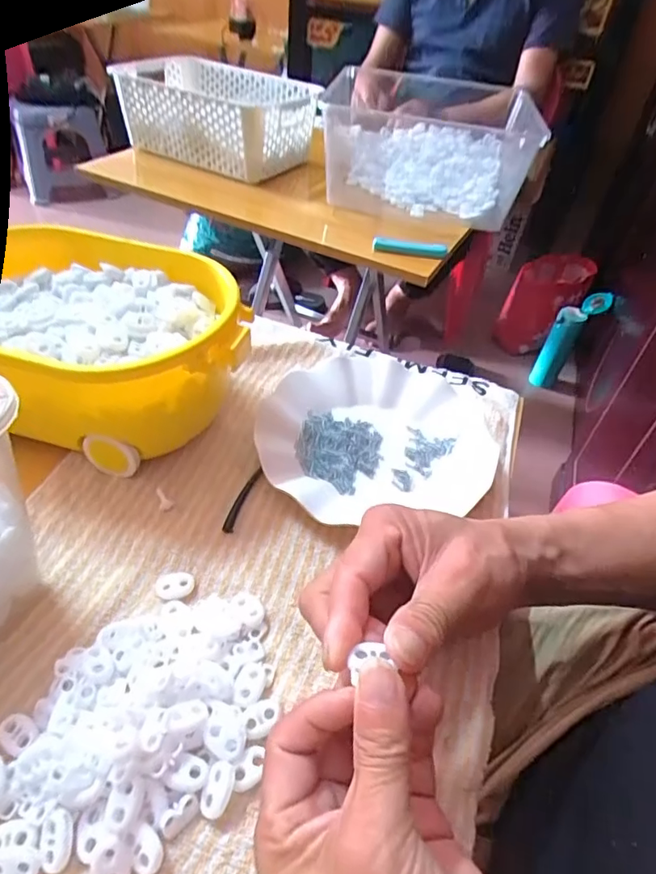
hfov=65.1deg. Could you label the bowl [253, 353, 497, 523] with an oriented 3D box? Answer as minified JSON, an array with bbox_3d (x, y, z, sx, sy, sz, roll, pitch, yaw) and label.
[{"bbox_3d":[0.041,-0.011,0.422,0.188,0.024,0.175,3,45,-3],"label":"bowl"}]

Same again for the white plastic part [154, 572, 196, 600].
[{"bbox_3d":[-0.094,0.090,0.315,0.023,0.004,0.017,-7,46,-12],"label":"white plastic part"}]

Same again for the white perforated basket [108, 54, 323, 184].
[{"bbox_3d":[-0.174,-0.540,0.875,0.300,0.116,0.209,27,48,20],"label":"white perforated basket"}]

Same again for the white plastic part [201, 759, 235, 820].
[{"bbox_3d":[-0.051,0.166,0.243,0.013,0.009,0.021,14,45,9],"label":"white plastic part"}]

